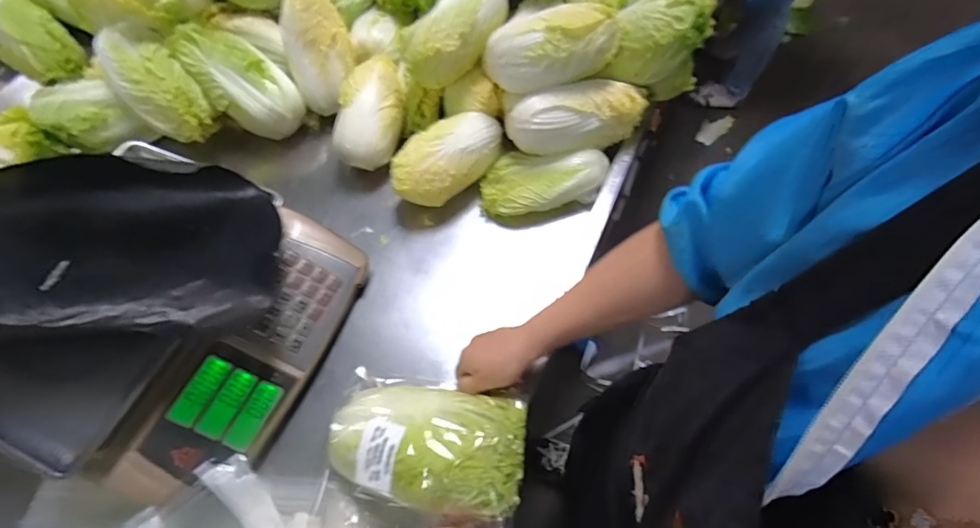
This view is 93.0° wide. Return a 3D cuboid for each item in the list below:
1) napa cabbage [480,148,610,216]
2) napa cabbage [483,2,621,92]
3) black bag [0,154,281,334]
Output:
[{"bbox_3d":[0.076,-0.110,0.662,0.174,0.077,0.094,2,62,2],"label":"napa cabbage"},{"bbox_3d":[0.080,-0.283,0.605,0.174,0.071,0.087,-5,62,-2],"label":"napa cabbage"},{"bbox_3d":[-0.411,-0.007,0.505,0.337,0.088,0.188,-4,61,-2],"label":"black bag"}]

